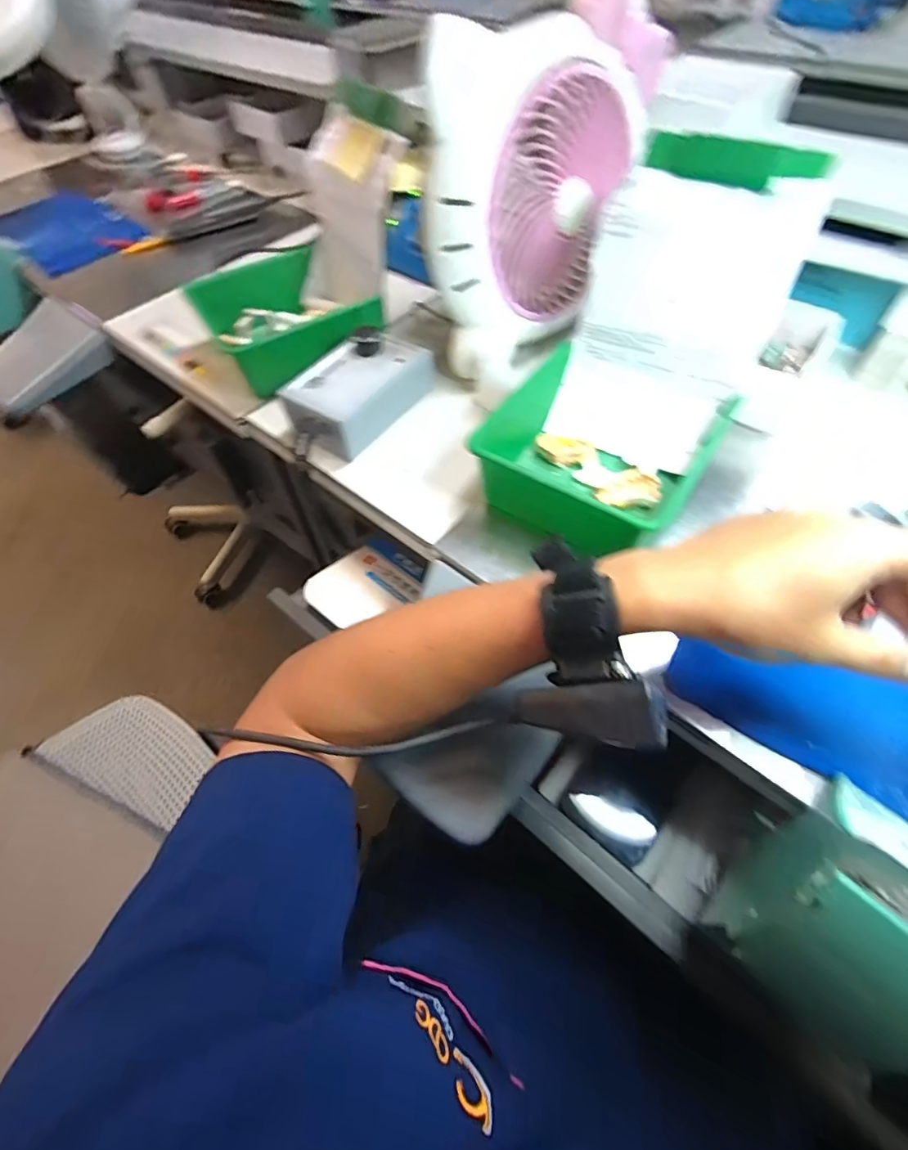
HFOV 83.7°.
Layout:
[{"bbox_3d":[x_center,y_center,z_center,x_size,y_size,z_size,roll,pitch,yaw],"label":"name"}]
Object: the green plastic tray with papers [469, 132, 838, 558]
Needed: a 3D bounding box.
[{"bbox_3d":[0.129,-0.155,0.380,0.159,0.195,0.222,28,62,19],"label":"green plastic tray with papers"}]

